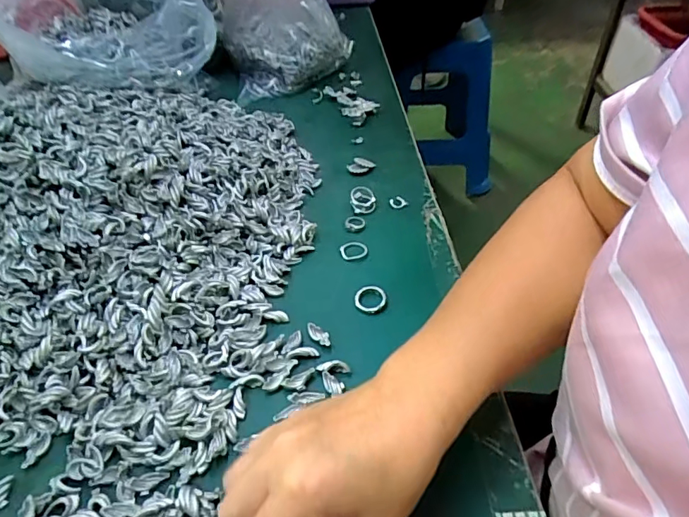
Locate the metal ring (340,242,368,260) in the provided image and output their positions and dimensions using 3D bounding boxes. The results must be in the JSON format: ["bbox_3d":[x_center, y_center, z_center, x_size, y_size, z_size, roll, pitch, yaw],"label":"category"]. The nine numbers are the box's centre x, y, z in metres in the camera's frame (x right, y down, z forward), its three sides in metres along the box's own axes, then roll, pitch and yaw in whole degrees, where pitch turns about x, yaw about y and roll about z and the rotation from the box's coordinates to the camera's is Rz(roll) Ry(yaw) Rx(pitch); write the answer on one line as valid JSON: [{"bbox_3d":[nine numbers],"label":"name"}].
[{"bbox_3d":[0.008,-0.008,0.429,0.023,0.004,0.021,-8,45,-6],"label":"metal ring"}]

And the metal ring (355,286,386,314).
[{"bbox_3d":[0.021,0.033,0.393,0.025,0.005,0.023,-1,45,1],"label":"metal ring"}]

